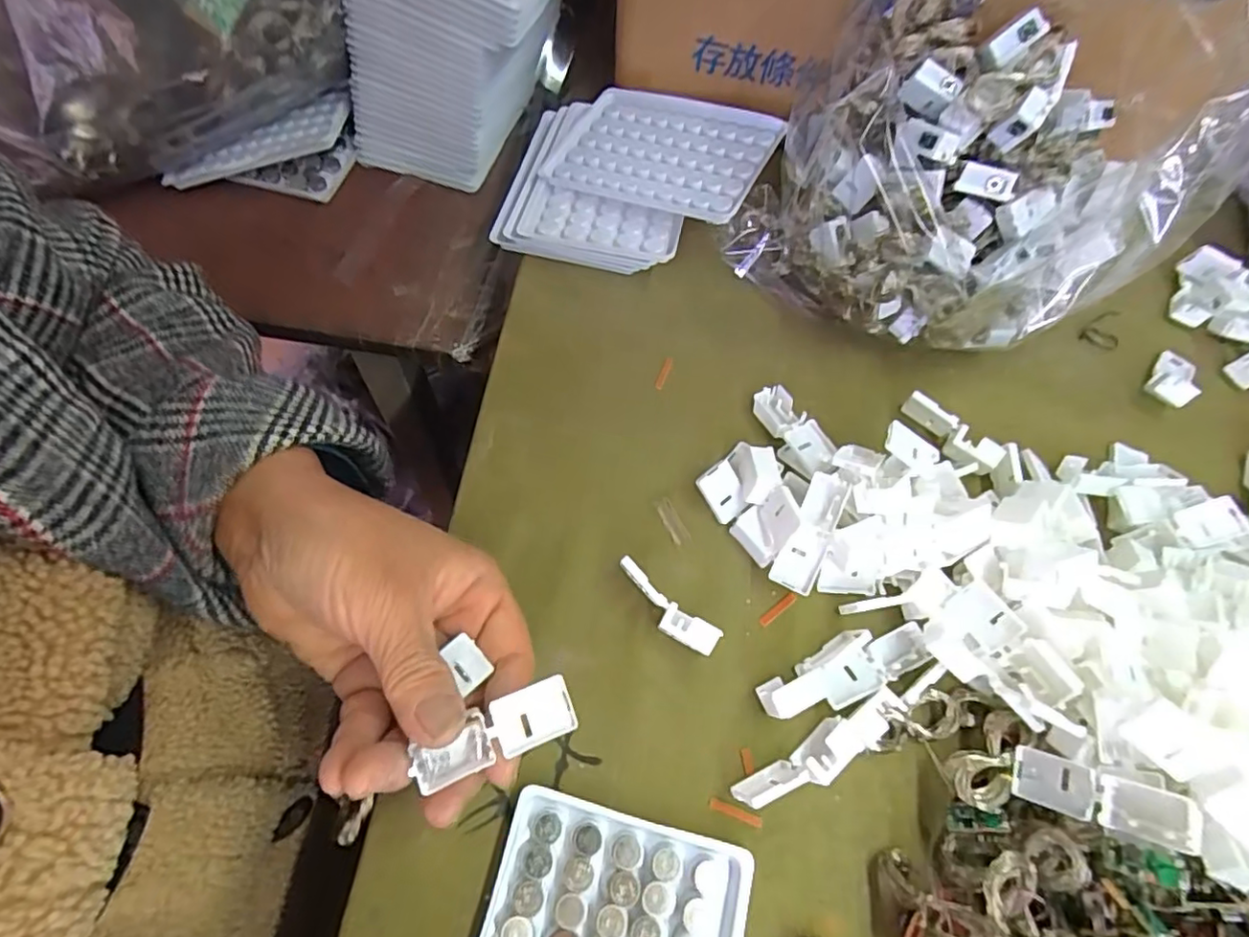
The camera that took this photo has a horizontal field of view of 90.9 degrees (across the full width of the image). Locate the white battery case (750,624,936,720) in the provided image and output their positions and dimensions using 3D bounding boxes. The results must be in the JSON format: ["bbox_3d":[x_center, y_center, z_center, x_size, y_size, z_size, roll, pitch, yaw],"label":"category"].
[{"bbox_3d":[0.097,0.089,0.270,0.080,0.015,0.025,-22,65,-15],"label":"white battery case"}]

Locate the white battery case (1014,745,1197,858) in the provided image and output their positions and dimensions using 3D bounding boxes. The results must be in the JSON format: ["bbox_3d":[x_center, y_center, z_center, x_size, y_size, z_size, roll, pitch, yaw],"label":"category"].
[{"bbox_3d":[0.174,0.121,0.226,0.054,0.011,0.018,1,50,48],"label":"white battery case"}]

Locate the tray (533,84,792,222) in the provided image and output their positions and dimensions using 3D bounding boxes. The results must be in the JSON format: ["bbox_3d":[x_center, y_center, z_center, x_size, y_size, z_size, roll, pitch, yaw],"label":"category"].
[{"bbox_3d":[0.022,-0.196,0.378,0.130,0.007,0.091,22,69,21],"label":"tray"}]

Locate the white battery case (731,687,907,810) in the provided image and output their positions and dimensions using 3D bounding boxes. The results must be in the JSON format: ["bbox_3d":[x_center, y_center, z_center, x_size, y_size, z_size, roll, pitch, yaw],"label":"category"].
[{"bbox_3d":[0.082,0.117,0.253,0.079,0.023,0.017,-26,66,-16],"label":"white battery case"}]

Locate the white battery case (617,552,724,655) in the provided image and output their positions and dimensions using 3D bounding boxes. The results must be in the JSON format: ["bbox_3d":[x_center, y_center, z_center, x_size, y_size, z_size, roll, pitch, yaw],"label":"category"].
[{"bbox_3d":[0.017,0.064,0.273,0.052,0.024,0.014,34,65,14],"label":"white battery case"}]

